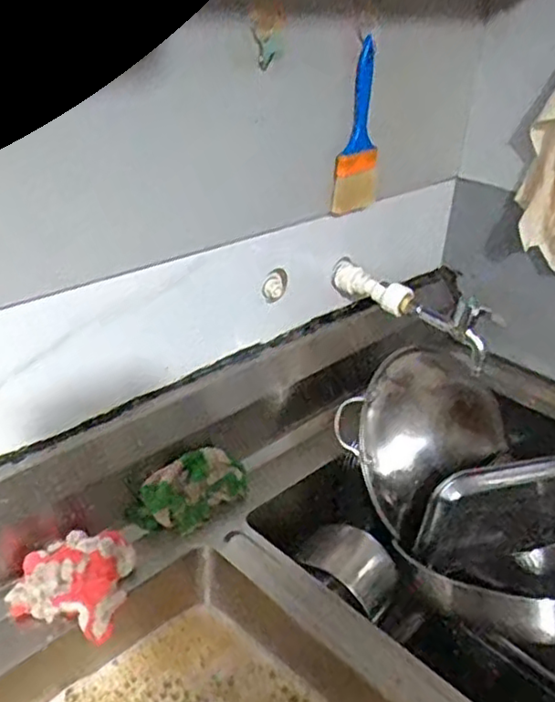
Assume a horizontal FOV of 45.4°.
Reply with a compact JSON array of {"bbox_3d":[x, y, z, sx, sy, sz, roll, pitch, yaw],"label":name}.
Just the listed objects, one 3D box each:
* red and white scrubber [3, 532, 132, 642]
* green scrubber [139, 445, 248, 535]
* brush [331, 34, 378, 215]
[{"bbox_3d":[-0.200,0.222,0.654,0.097,0.071,0.096,9,30,10],"label":"red and white scrubber"},{"bbox_3d":[-0.093,0.155,0.758,0.054,0.063,0.134,26,36,34],"label":"green scrubber"},{"bbox_3d":[0.107,-0.277,0.834,0.066,0.204,0.014,-25,43,-34],"label":"brush"}]

